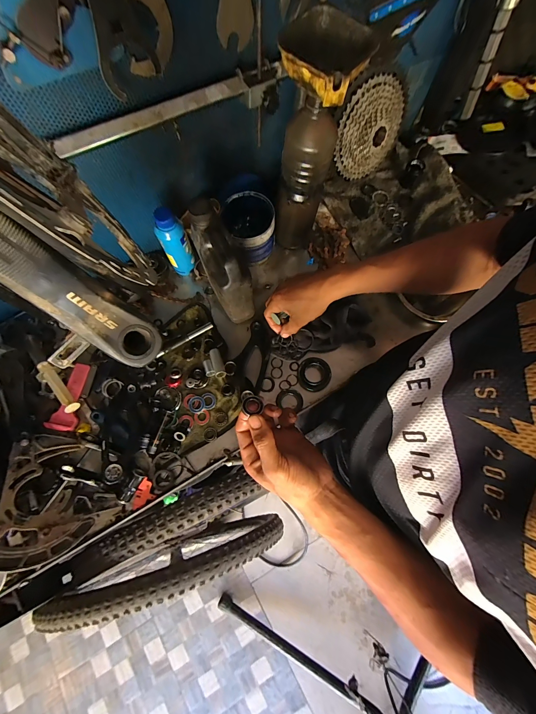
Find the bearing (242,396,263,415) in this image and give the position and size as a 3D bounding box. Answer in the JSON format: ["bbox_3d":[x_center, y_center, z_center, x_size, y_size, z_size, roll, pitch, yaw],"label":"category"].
[{"bbox_3d":[-0.018,0.056,0.330,0.025,0.004,0.022,-3,71,-2],"label":"bearing"}]

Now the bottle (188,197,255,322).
[{"bbox_3d":[-0.073,-0.135,0.481,0.055,0.191,0.110,-31,76,-7],"label":"bottle"}]

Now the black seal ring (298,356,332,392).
[{"bbox_3d":[0.085,0.031,0.517,0.058,0.015,0.058,0,75,1],"label":"black seal ring"}]

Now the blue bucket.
[{"bbox_3d":[-0.034,-0.256,0.563,0.091,0.082,0.108,-20,76,-5],"label":"blue bucket"}]

